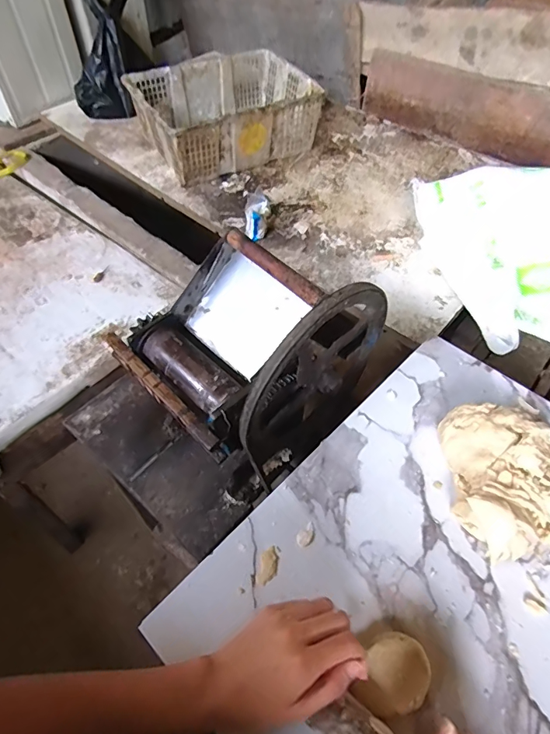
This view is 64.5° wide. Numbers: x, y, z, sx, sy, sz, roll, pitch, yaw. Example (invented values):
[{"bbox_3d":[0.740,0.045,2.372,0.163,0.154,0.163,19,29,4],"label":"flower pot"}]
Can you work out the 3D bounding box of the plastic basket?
[{"bbox_3d":[-0.139,-0.726,1.264,0.466,0.183,0.341,-25,59,-18],"label":"plastic basket"}]

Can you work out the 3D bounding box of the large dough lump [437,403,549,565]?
[{"bbox_3d":[0.244,0.112,0.446,0.127,0.057,0.157,2,52,1],"label":"large dough lump"}]

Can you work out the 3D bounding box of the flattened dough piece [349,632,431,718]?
[{"bbox_3d":[0.098,0.258,0.362,0.065,0.017,0.050,-34,59,-24],"label":"flattened dough piece"}]

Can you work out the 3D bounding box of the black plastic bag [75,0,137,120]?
[{"bbox_3d":[-0.515,-0.935,1.304,0.170,0.343,0.119,16,22,12],"label":"black plastic bag"}]

